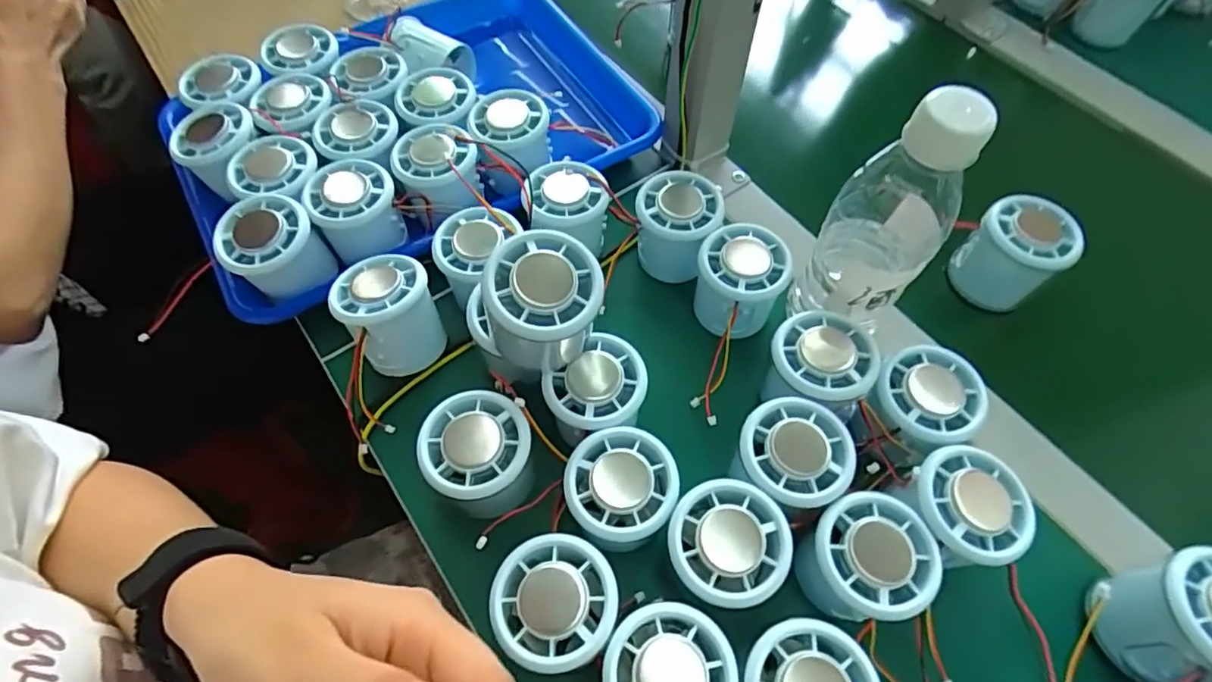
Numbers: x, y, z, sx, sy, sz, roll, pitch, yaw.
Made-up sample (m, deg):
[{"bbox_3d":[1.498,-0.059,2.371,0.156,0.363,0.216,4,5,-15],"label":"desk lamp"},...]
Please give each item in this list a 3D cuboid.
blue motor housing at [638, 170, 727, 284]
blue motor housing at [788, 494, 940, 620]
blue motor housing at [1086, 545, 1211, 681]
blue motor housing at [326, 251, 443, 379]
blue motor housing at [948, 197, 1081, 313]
[{"bbox_3d":[0.048,-0.077,0.413,0.056,0.061,0.053,15,61,8],"label":"blue motor housing"},{"bbox_3d":[0.129,0.112,0.306,0.051,0.057,0.054,0,60,-1],"label":"blue motor housing"},{"bbox_3d":[0.279,0.133,0.286,0.059,0.048,0.054,0,60,-1],"label":"blue motor housing"},{"bbox_3d":[-0.131,-0.017,0.365,0.053,0.056,0.057,0,60,-1],"label":"blue motor housing"},{"bbox_3d":[0.274,-0.059,0.405,0.056,0.055,0.053,0,60,-1],"label":"blue motor housing"}]

